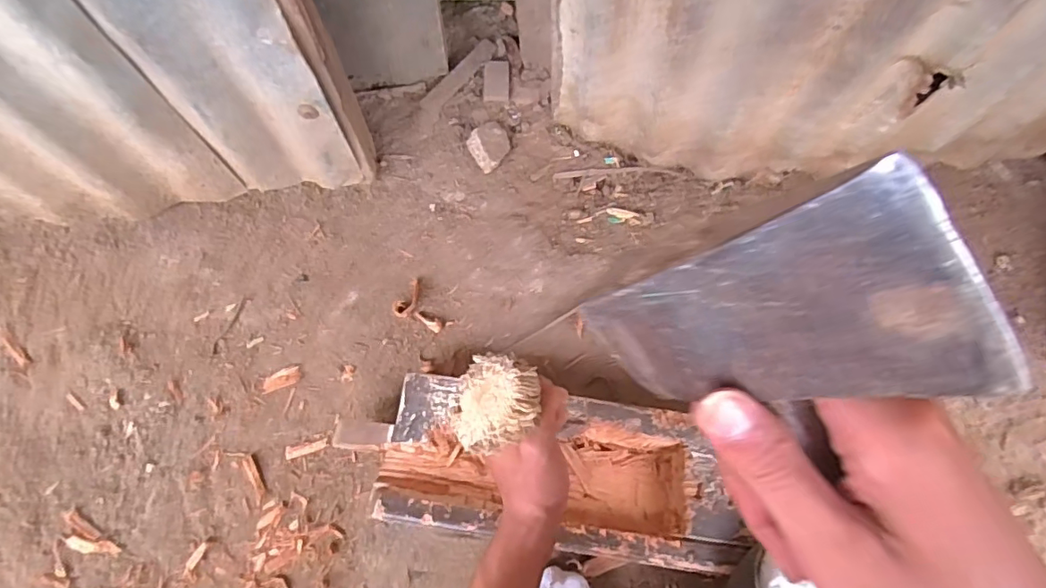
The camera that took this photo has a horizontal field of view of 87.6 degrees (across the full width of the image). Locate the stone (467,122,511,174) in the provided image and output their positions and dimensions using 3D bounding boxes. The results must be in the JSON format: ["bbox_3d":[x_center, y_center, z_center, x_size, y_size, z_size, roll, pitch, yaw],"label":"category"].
[{"bbox_3d":[-0.039,-0.184,0.670,0.054,0.021,0.049,-39,79,-11],"label":"stone"}]

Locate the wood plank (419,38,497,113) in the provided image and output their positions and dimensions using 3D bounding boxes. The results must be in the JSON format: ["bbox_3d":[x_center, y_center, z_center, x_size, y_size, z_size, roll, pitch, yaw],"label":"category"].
[{"bbox_3d":[-0.080,-0.278,0.694,0.024,0.009,0.128,39,77,8],"label":"wood plank"}]

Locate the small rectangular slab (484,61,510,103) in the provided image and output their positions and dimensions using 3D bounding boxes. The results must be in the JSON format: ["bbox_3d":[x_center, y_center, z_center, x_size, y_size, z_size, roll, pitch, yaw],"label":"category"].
[{"bbox_3d":[-0.034,-0.273,0.697,0.032,0.007,0.055,0,75,-1],"label":"small rectangular slab"}]

